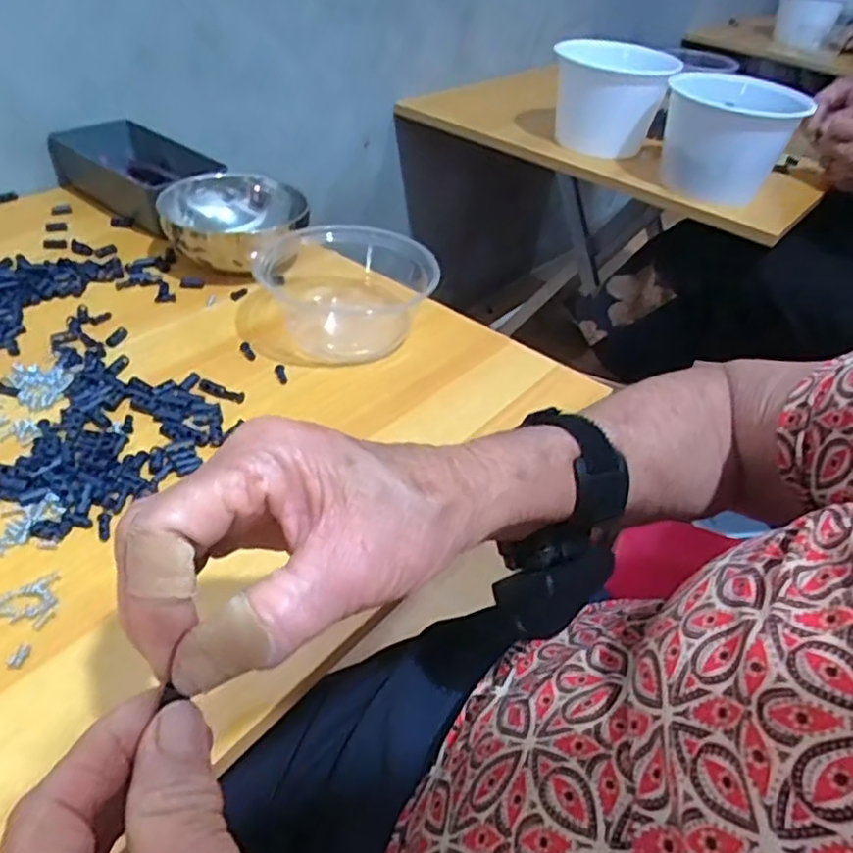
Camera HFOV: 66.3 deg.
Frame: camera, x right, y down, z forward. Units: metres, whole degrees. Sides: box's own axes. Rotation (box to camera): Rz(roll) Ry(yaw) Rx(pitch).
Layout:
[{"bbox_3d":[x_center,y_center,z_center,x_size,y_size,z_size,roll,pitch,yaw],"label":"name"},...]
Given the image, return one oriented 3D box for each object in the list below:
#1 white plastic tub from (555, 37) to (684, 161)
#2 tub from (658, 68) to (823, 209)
[{"bbox_3d":[0.251,-0.452,0.905,0.156,0.127,0.162,22,44,15],"label":"white plastic tub"},{"bbox_3d":[0.366,-0.350,0.808,0.158,0.118,0.140,17,43,10],"label":"tub"}]

